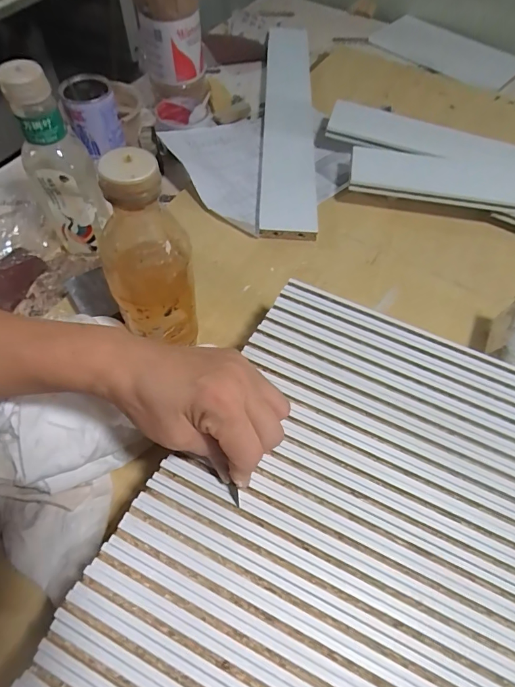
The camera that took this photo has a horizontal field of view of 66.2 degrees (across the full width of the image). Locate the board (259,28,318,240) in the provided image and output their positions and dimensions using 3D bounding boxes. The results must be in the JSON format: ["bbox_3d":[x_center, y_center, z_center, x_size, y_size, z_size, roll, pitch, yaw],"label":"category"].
[{"bbox_3d":[0.050,-0.369,0.637,0.077,0.013,0.534,3,61,-1],"label":"board"}]

